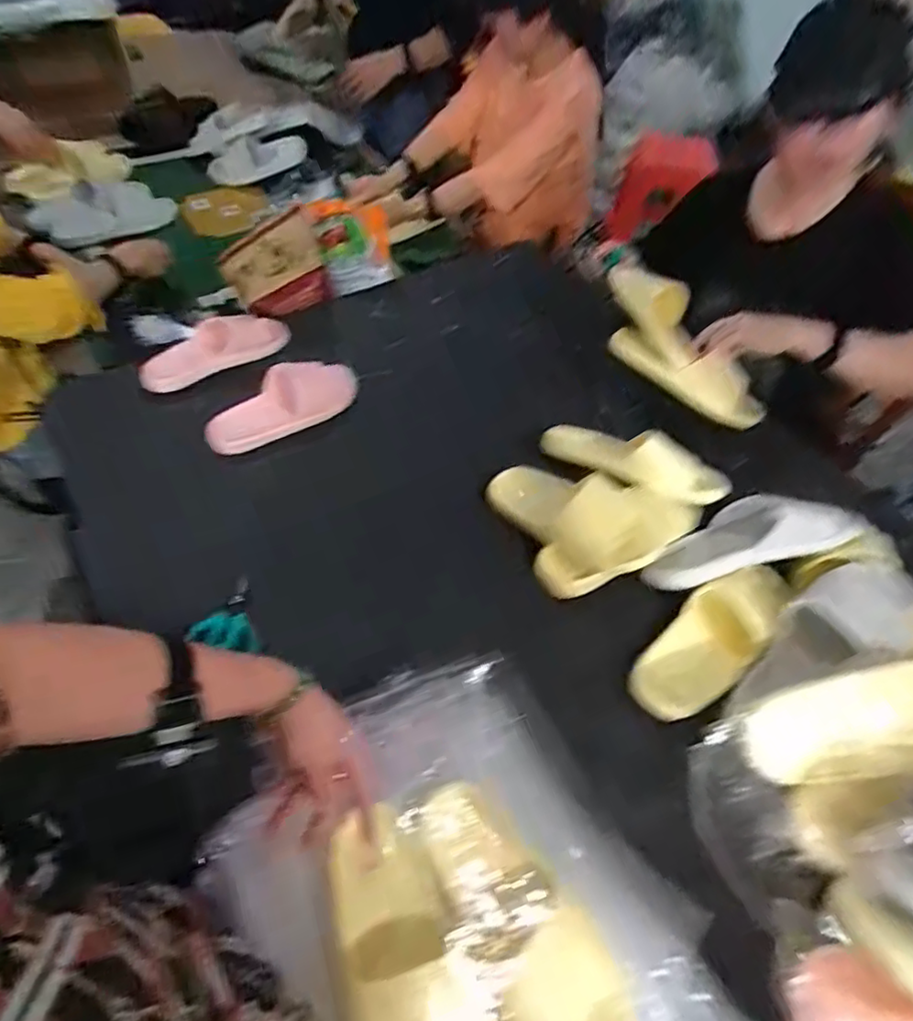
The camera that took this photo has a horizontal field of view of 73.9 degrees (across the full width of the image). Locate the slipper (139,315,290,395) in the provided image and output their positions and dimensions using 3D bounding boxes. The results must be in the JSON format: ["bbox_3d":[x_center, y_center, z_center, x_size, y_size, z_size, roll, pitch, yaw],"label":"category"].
[{"bbox_3d":[-0.402,-0.270,1.006,0.242,0.050,0.103,-25,57,-21],"label":"slipper"}]

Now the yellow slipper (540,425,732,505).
[{"bbox_3d":[0.252,-0.076,0.862,0.261,0.072,0.090,23,54,14],"label":"yellow slipper"}]

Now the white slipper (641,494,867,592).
[{"bbox_3d":[0.374,0.030,0.785,0.286,0.074,0.103,-10,53,-11],"label":"white slipper"}]

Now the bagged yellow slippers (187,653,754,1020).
[{"bbox_3d":[0.018,0.357,0.496,0.325,0.124,0.465,-25,58,-21],"label":"bagged yellow slippers"}]

